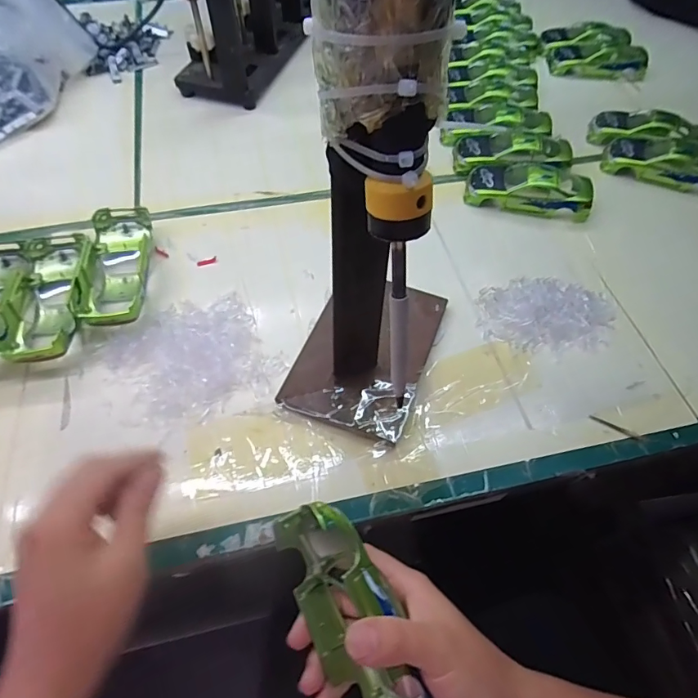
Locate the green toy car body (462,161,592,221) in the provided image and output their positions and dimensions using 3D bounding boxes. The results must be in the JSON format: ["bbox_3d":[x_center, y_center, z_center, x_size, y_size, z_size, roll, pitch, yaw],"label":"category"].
[{"bbox_3d":[0.193,-0.175,0.495,0.126,0.038,0.065,6,58,2],"label":"green toy car body"}]

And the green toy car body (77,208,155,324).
[{"bbox_3d":[-0.210,-0.077,0.423,0.054,0.030,0.137,-10,59,-8],"label":"green toy car body"}]

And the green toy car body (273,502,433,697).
[{"bbox_3d":[0.004,0.153,0.252,0.046,0.055,0.139,-22,82,-15],"label":"green toy car body"}]

